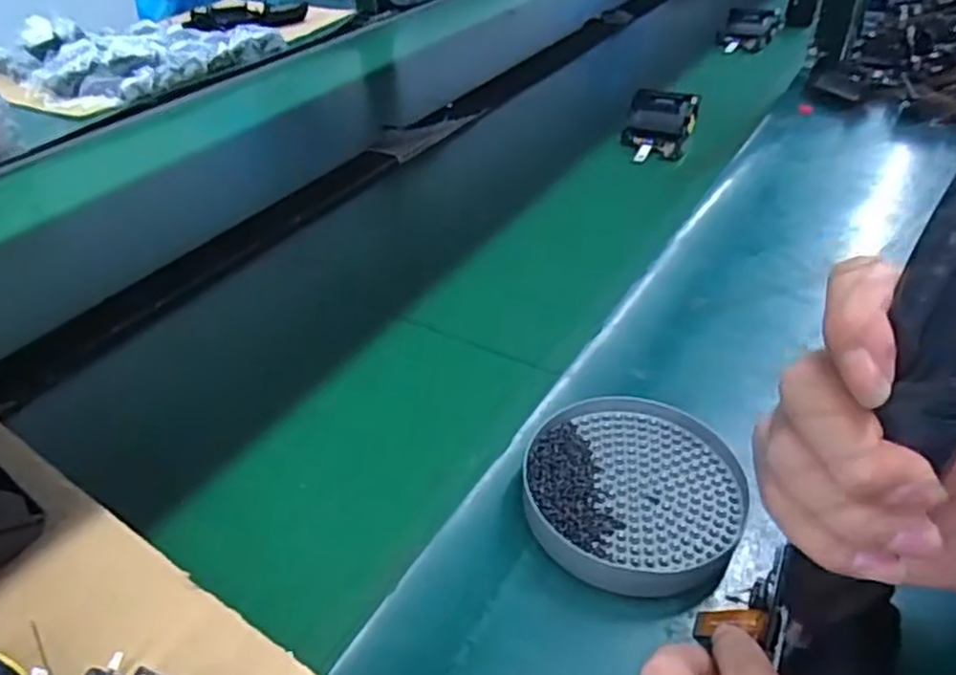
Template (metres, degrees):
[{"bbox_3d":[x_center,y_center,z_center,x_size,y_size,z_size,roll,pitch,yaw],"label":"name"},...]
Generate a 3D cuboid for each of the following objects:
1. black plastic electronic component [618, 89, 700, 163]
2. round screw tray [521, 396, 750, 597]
[{"bbox_3d":[0.196,-0.226,0.774,0.080,0.035,0.114,9,38,13],"label":"black plastic electronic component"},{"bbox_3d":[0.081,0.079,0.386,0.108,0.021,0.112,-1,37,0],"label":"round screw tray"}]

